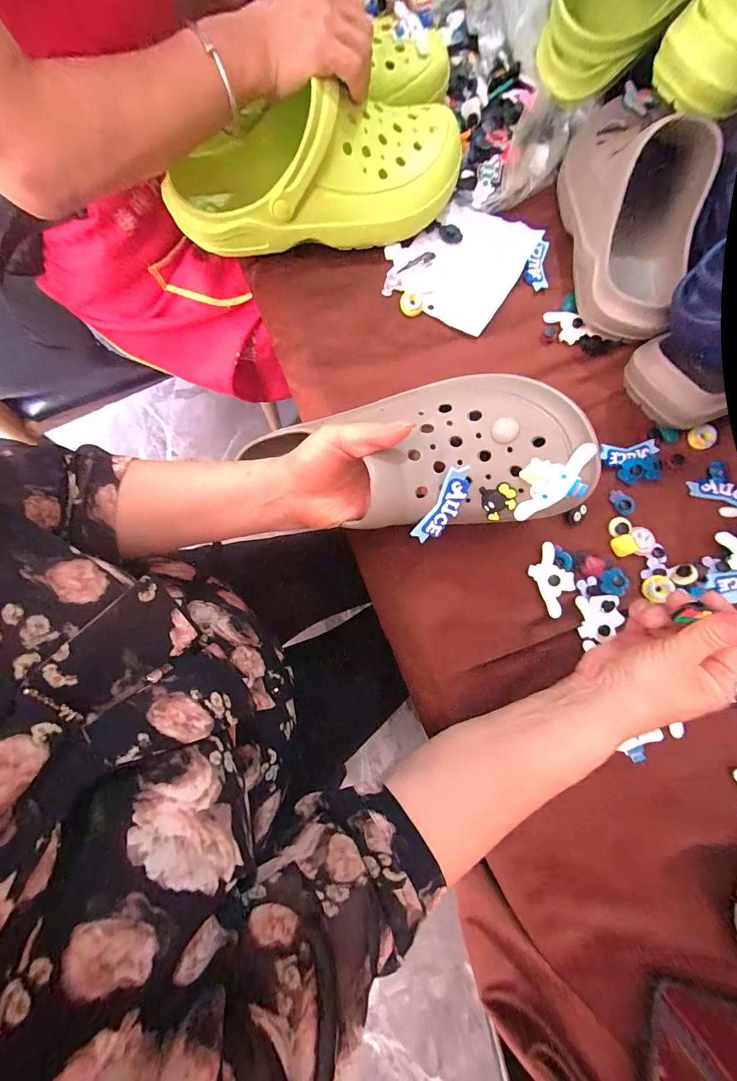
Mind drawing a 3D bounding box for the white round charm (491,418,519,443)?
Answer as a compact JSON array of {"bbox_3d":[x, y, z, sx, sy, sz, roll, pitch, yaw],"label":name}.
[{"bbox_3d":[0.096,-0.078,0.269,0.018,0.007,0.018,-1,84,13],"label":"white round charm"}]

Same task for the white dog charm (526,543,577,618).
[{"bbox_3d":[0.164,0.034,0.341,0.034,0.008,0.059,-22,80,-8],"label":"white dog charm"}]

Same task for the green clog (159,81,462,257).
[{"bbox_3d":[-0.049,-0.355,0.370,0.280,0.090,0.101,-9,79,-6],"label":"green clog"}]

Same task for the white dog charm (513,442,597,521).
[{"bbox_3d":[0.125,-0.041,0.259,0.060,0.005,0.035,-26,90,27],"label":"white dog charm"}]

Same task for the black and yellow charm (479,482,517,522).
[{"bbox_3d":[0.094,-0.030,0.276,0.024,0.011,0.024,-21,104,19],"label":"black and yellow charm"}]

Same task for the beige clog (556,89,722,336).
[{"bbox_3d":[0.262,-0.324,0.370,0.108,0.092,0.268,-1,78,-4],"label":"beige clog"}]

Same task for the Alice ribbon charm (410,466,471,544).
[{"bbox_3d":[0.054,-0.024,0.271,0.022,0.004,0.061,20,117,-16],"label":"Alice ribbon charm"}]

